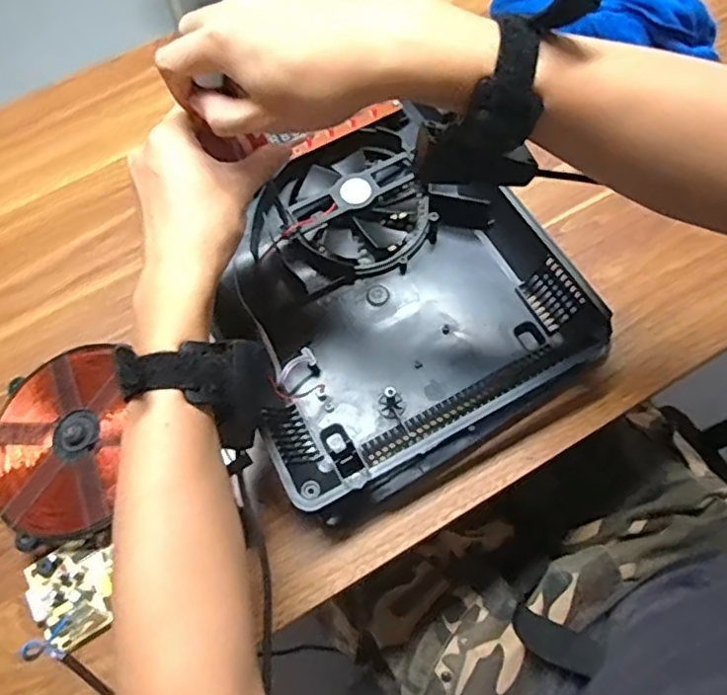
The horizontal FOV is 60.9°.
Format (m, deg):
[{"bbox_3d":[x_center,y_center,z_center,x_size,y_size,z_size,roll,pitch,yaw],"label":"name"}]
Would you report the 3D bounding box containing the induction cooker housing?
[{"bbox_3d":[0.008,-0.047,0.514,0.273,0.057,0.298,-32,69,-11],"label":"induction cooker housing"}]

